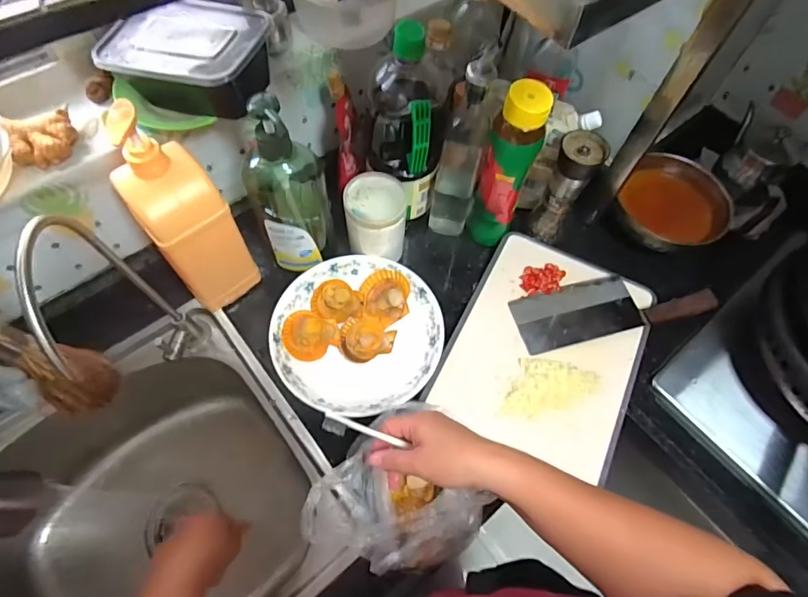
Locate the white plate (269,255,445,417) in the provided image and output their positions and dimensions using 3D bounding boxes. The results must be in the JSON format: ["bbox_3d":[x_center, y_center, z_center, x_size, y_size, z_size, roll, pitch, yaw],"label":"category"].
[{"bbox_3d":[-0.059,0.043,0.604,0.210,0.037,0.226,1,63,-2],"label":"white plate"}]

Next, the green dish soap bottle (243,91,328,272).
[{"bbox_3d":[-0.141,-0.129,0.551,0.087,0.244,0.066,-16,65,-10],"label":"green dish soap bottle"}]

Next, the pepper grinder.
[{"bbox_3d":[0.227,-0.156,0.641,0.056,0.157,0.062,25,64,10],"label":"pepper grinder"}]

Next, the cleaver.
[{"bbox_3d":[0.289,0.007,0.635,0.266,0.021,0.083,-12,64,-9],"label":"cleaver"}]

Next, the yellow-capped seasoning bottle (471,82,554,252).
[{"bbox_3d":[0.138,-0.168,0.615,0.063,0.233,0.074,20,64,8],"label":"yellow-capped seasoning bottle"}]

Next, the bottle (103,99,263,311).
[{"bbox_3d":[-0.254,-0.092,0.535,0.084,0.268,0.071,-38,71,-20],"label":"bottle"}]

